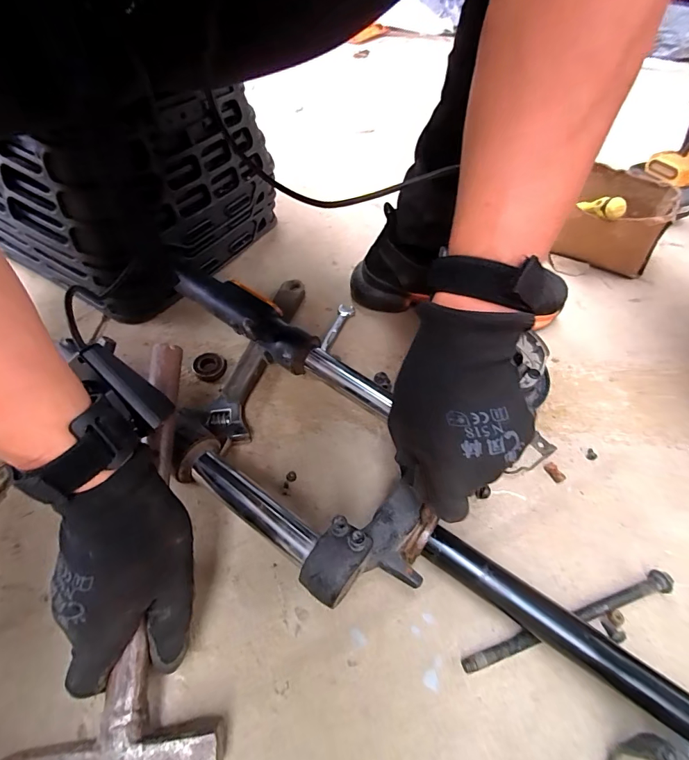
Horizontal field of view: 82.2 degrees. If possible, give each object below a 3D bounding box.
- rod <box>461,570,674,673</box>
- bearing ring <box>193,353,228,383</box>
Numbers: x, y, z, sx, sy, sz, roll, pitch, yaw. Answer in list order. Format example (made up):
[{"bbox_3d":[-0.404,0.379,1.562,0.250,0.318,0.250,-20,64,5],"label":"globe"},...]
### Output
[{"bbox_3d":[0.174,0.182,0.303,0.188,0.016,0.015,-11,54,-14],"label":"rod"},{"bbox_3d":[-0.150,-0.014,0.441,0.033,0.010,0.034,-4,52,-9],"label":"bearing ring"}]

